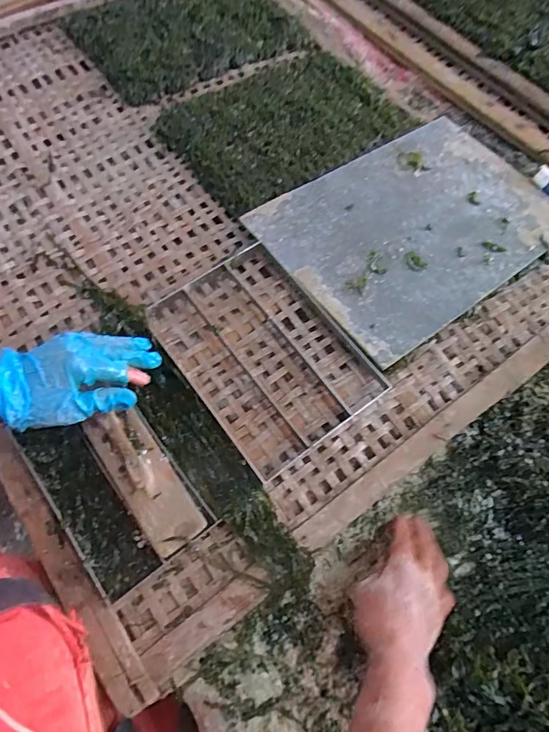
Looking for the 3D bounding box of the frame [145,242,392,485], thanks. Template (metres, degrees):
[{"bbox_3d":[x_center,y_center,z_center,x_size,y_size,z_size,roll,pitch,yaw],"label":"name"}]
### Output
[{"bbox_3d":[-0.013,-0.018,0.530,0.182,0.030,0.251,-35,74,-16],"label":"frame"}]

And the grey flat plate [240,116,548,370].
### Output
[{"bbox_3d":[0.203,-0.201,0.624,0.404,0.008,0.269,-33,72,-20],"label":"grey flat plate"}]

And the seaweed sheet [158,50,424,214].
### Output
[{"bbox_3d":[0.022,-0.384,0.700,0.359,0.019,0.244,-34,73,-18],"label":"seaweed sheet"}]

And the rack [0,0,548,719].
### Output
[{"bbox_3d":[-0.069,-0.298,0.648,0.900,0.044,0.978,-34,73,-15],"label":"rack"}]

